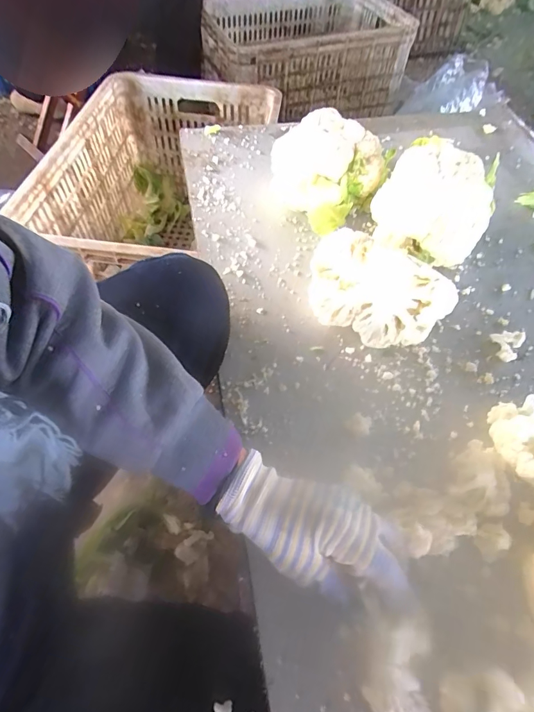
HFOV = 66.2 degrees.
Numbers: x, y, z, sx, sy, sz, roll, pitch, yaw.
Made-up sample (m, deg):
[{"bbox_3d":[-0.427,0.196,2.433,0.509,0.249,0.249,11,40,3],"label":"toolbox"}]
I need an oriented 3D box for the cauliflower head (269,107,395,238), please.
[{"bbox_3d":[0.065,-0.225,0.515,0.128,0.111,0.139,1,57,-2],"label":"cauliflower head"}]

